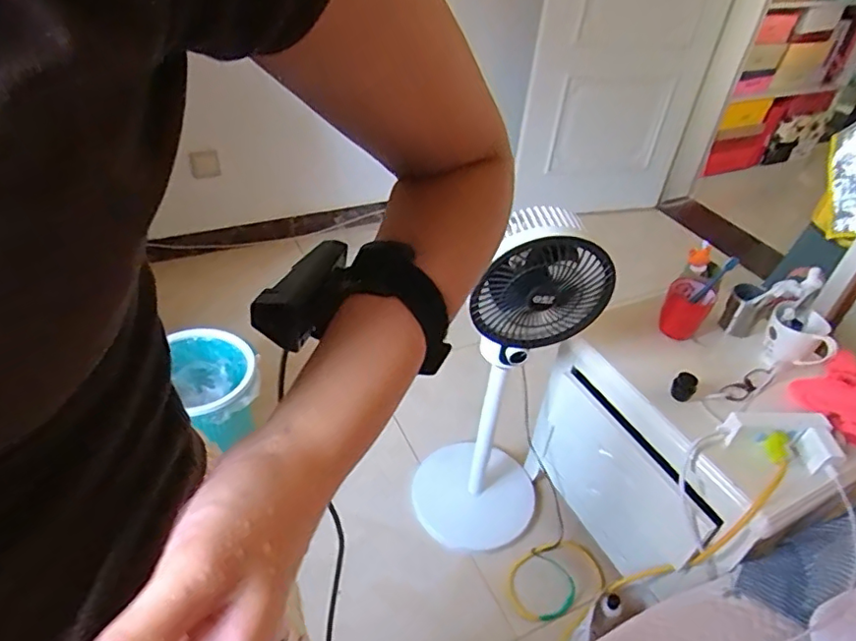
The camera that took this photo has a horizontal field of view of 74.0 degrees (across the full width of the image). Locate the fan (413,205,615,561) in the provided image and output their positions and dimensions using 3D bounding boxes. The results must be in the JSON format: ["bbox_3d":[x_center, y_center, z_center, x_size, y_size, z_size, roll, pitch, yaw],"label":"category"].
[{"bbox_3d":[0.132,0.137,1.085,0.273,0.772,0.222,10,40,6],"label":"fan"}]

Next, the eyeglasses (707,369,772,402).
[{"bbox_3d":[0.546,0.117,0.984,0.138,0.028,0.033,-18,45,-25],"label":"eyeglasses"}]

